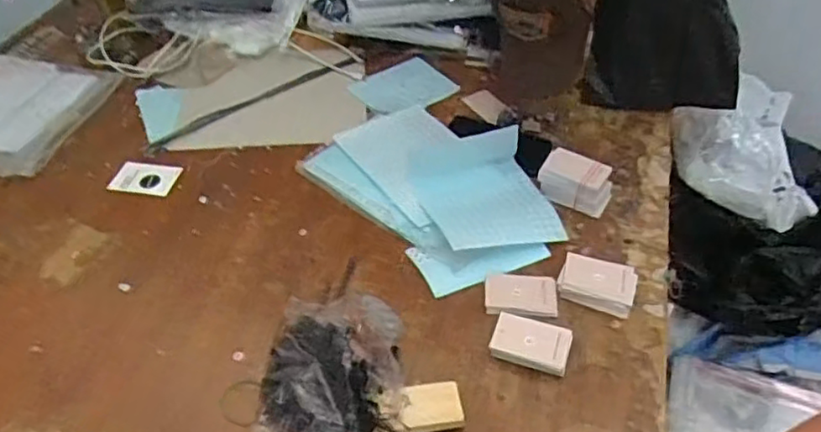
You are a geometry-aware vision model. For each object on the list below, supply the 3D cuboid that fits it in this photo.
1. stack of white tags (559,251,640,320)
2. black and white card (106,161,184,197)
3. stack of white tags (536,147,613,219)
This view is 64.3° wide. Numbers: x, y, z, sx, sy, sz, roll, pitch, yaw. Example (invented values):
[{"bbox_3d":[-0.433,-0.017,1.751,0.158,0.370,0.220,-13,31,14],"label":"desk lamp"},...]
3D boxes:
[{"bbox_3d":[0.224,0.078,0.783,0.087,0.020,0.074,16,48,16],"label":"stack of white tags"},{"bbox_3d":[-0.389,-0.057,0.962,0.097,0.007,0.072,6,46,12],"label":"black and white card"},{"bbox_3d":[0.226,-0.048,0.885,0.093,0.057,0.058,30,53,27],"label":"stack of white tags"}]

